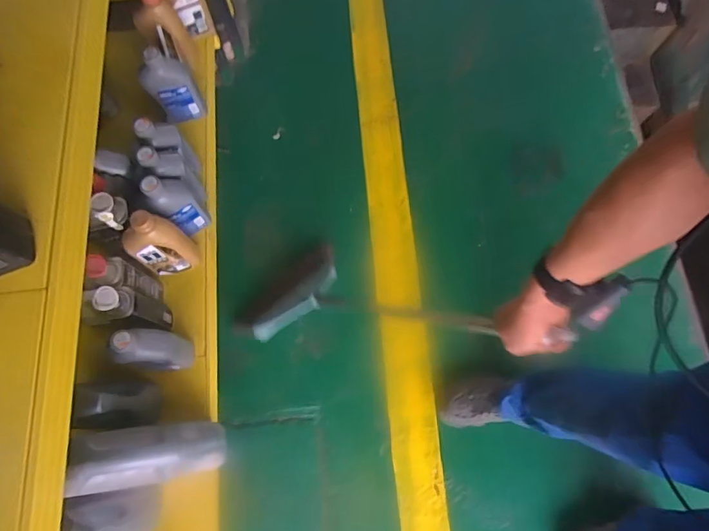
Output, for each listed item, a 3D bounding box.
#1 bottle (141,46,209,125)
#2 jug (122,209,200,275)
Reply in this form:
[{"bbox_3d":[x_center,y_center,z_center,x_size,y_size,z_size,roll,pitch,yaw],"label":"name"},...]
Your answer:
[{"bbox_3d":[-0.433,-0.420,1.098,0.108,0.190,0.057,-21,72,-4],"label":"bottle"},{"bbox_3d":[-0.413,-0.043,0.967,0.102,0.206,0.065,-20,72,-4],"label":"jug"}]

